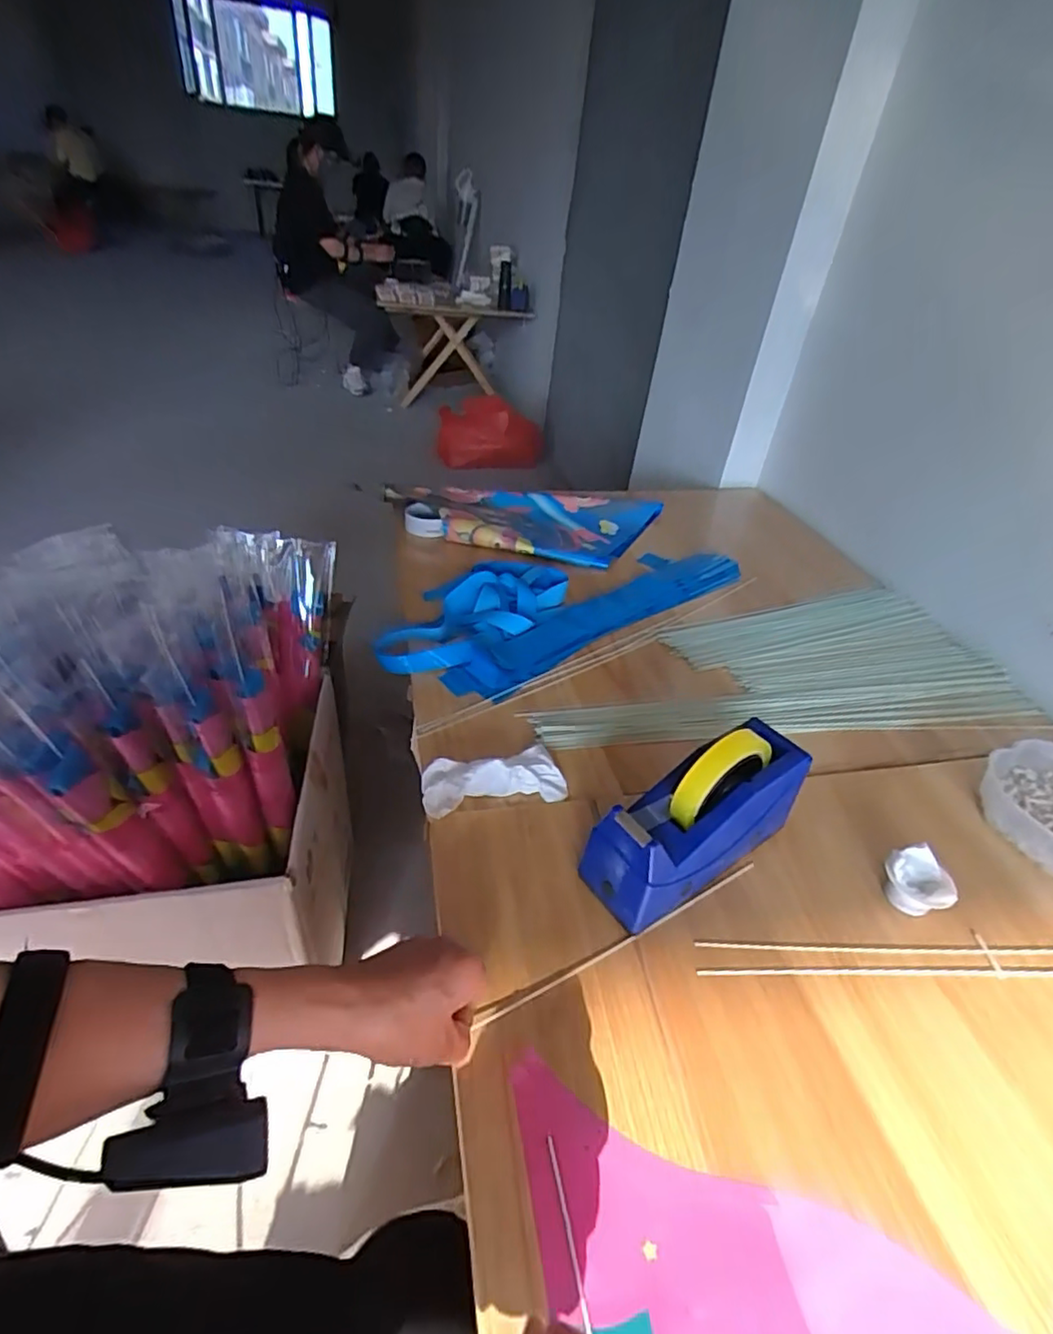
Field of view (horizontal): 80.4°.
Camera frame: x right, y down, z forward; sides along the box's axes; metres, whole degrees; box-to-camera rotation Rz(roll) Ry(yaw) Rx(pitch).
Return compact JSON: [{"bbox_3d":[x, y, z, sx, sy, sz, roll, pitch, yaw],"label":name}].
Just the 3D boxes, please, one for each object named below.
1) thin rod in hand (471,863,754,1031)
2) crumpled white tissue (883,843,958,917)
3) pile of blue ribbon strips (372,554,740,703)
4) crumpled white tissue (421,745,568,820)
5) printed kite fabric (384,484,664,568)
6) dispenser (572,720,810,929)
[{"bbox_3d":[0.084,0.211,0.491,0.272,0.009,0.008,-16,43,-27],"label":"thin rod in hand"},{"bbox_3d":[0.334,0.186,0.533,0.043,0.040,0.051,-16,43,-26],"label":"crumpled white tissue"},{"bbox_3d":[0.062,-0.109,0.889,0.569,0.025,0.213,-25,48,-35],"label":"pile of blue ribbon strips"},{"bbox_3d":[-0.031,0.104,0.594,0.136,0.033,0.065,-8,40,-18],"label":"crumpled white tissue"},{"bbox_3d":[-0.001,-0.249,1.075,0.484,0.038,0.243,4,38,-8],"label":"printed kite fabric"},{"bbox_3d":[0.149,0.121,0.519,0.199,0.129,0.068,-19,44,-29],"label":"dispenser"}]

